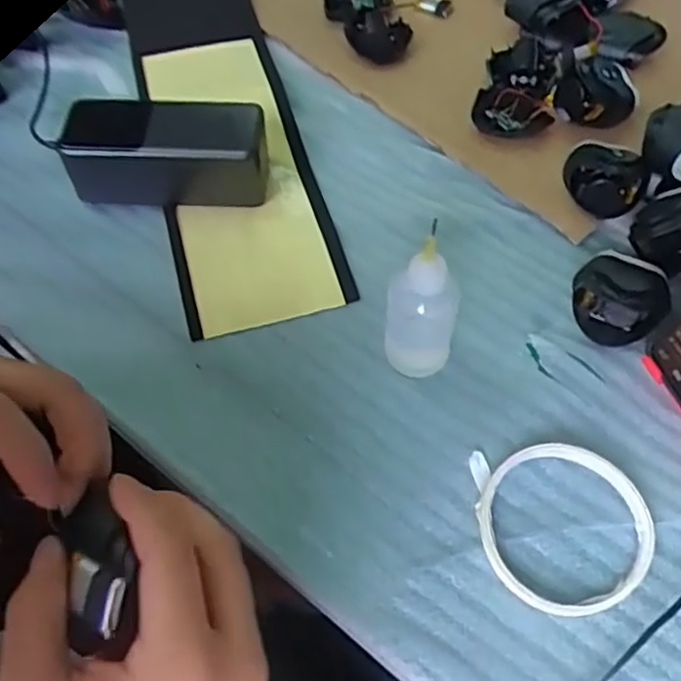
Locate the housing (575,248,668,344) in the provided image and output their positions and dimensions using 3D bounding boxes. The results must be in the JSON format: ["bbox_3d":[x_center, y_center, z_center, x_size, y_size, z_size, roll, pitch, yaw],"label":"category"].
[{"bbox_3d":[0.166,-0.029,0.407,0.050,0.038,0.058,26,61,15],"label":"housing"}]

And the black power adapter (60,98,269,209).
[{"bbox_3d":[-0.117,-0.131,0.475,0.131,0.059,0.059,5,58,4],"label":"black power adapter"}]

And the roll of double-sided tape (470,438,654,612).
[{"bbox_3d":[0.115,0.094,0.351,0.086,0.016,0.083,0,58,0],"label":"roll of double-sided tape"}]

